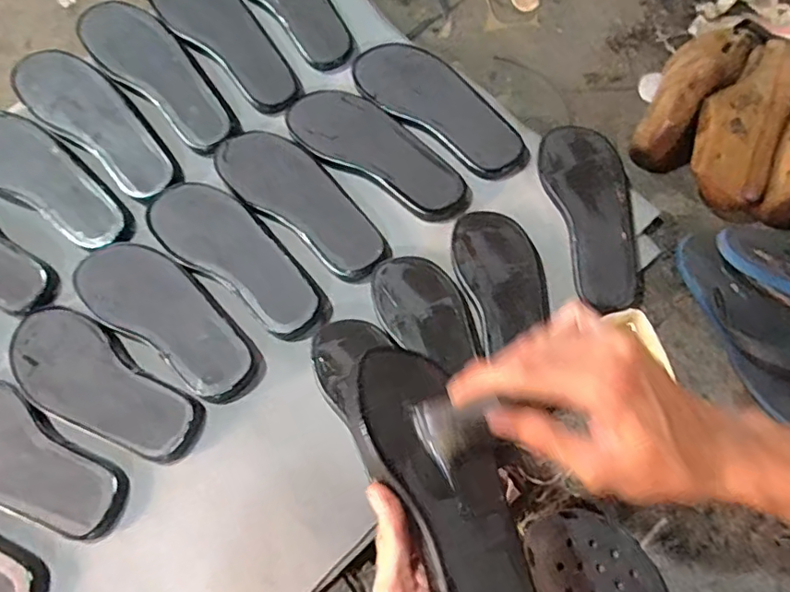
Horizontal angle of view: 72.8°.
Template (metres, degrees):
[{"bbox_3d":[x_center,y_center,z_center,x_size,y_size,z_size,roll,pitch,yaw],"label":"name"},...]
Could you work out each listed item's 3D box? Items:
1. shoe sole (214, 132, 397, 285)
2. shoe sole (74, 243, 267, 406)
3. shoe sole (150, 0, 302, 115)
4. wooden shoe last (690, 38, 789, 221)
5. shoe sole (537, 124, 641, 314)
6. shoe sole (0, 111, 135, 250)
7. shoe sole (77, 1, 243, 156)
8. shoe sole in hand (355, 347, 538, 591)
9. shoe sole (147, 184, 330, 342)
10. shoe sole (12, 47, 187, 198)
[{"bbox_3d":[-0.111,-0.118,0.655,0.255,0.013,0.093,39,76,14],"label":"shoe sole"},{"bbox_3d":[-0.253,0.018,0.591,0.251,0.017,0.096,36,75,14],"label":"shoe sole"},{"bbox_3d":[-0.222,-0.345,0.712,0.091,0.013,0.237,-43,91,-12],"label":"shoe sole"},{"bbox_3d":[0.424,-0.213,0.647,0.104,0.068,0.240,29,74,12],"label":"wooden shoe last"},{"bbox_3d":[0.234,-0.096,0.627,0.091,0.019,0.231,-12,72,2],"label":"shoe sole"},{"bbox_3d":[-0.431,-0.144,0.659,0.242,0.014,0.089,36,75,-2],"label":"shoe sole"},{"bbox_3d":[-0.307,-0.292,0.704,0.249,0.013,0.092,46,77,0],"label":"shoe sole"},{"bbox_3d":[0.038,0.134,0.340,0.077,0.011,0.225,-10,63,-31],"label":"shoe sole in hand"},{"bbox_3d":[-0.183,-0.049,0.624,0.247,0.012,0.091,36,75,14],"label":"shoe sole"},{"bbox_3d":[-0.381,-0.226,0.689,0.254,0.025,0.093,43,77,3],"label":"shoe sole"}]

